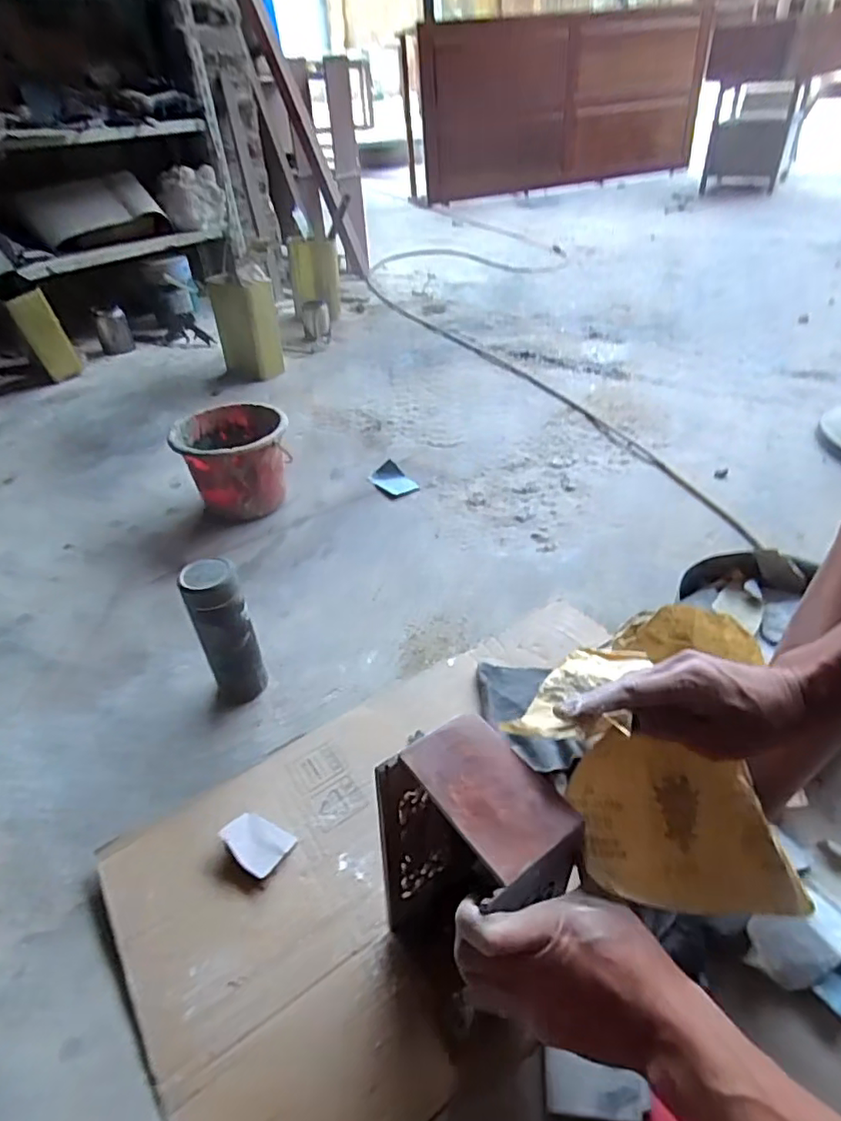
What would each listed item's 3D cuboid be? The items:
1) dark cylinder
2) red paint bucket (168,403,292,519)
[{"bbox_3d":[-0.257,0.098,0.787,0.067,0.215,0.065,-20,43,-18],"label":"dark cylinder"},{"bbox_3d":[-0.360,-0.194,1.177,0.199,0.162,0.196,-3,40,2],"label":"red paint bucket"}]

